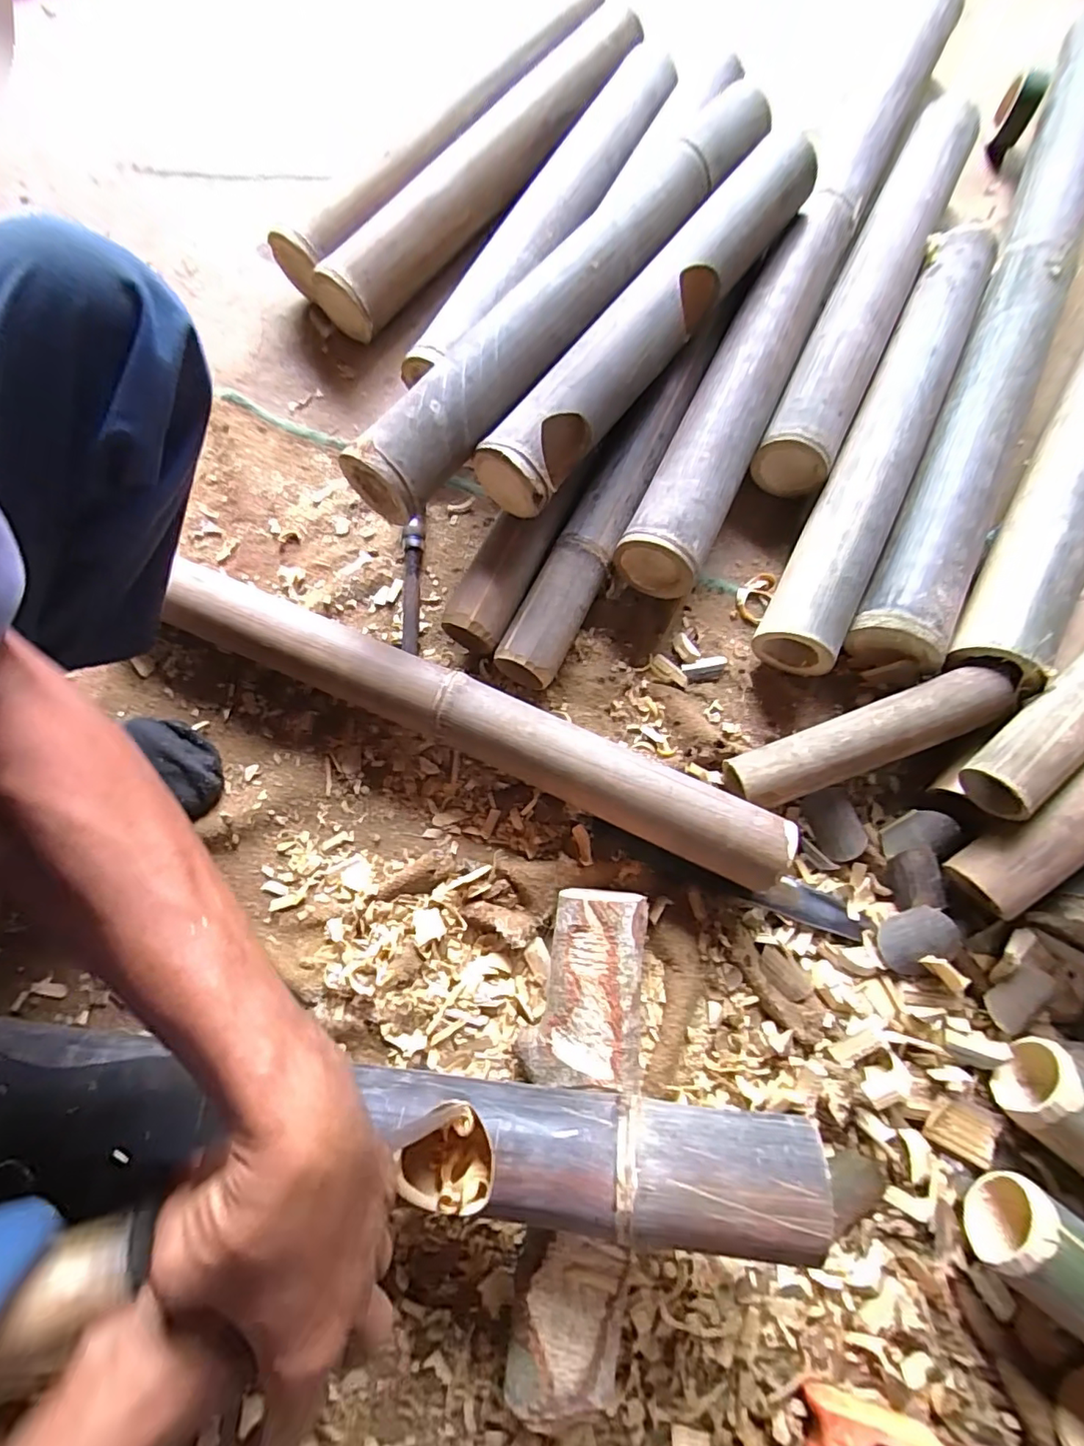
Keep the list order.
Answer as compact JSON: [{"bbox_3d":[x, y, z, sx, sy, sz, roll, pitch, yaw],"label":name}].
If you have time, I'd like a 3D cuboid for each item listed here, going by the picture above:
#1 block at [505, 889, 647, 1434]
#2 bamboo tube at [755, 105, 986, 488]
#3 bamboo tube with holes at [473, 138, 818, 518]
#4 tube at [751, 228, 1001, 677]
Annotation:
[{"bbox_3d":[0.025,0.295,0.422,0.084,0.059,0.323,5,75,2],"label":"block"},{"bbox_3d":[0.366,-0.488,0.624,0.077,0.069,0.537,25,77,7],"label":"bamboo tube"},{"bbox_3d":[0.122,-0.388,0.538,0.067,0.060,0.491,39,79,10],"label":"bamboo tube with holes"},{"bbox_3d":[0.350,-0.294,0.580,0.074,0.069,0.530,26,77,8],"label":"tube"}]

